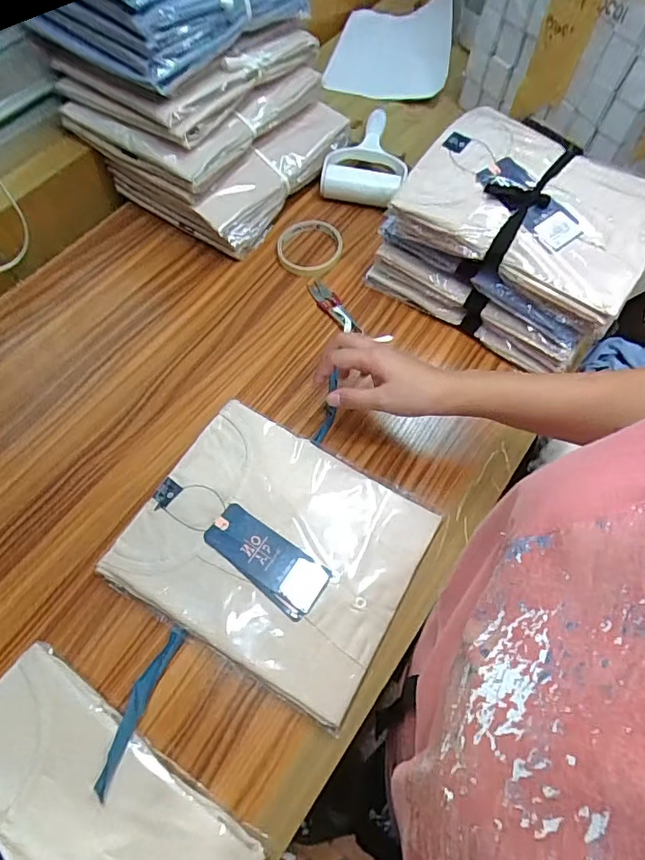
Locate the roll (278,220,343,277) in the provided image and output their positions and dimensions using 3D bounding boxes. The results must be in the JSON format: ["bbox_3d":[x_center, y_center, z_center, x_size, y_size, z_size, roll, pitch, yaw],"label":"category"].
[{"bbox_3d":[-0.015,-0.238,0.647,0.077,0.016,0.092,25,66,10],"label":"roll"}]

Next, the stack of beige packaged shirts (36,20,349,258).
[{"bbox_3d":[-0.138,-0.398,0.638,0.256,0.167,0.259,36,68,14],"label":"stack of beige packaged shirts"}]

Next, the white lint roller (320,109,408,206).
[{"bbox_3d":[0.065,-0.389,0.701,0.109,0.039,0.164,9,64,3],"label":"white lint roller"}]

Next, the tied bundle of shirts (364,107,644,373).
[{"bbox_3d":[0.223,-0.221,0.583,0.256,0.146,0.201,33,67,13],"label":"tied bundle of shirts"}]

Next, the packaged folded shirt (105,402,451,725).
[{"bbox_3d":[-0.043,0.108,0.482,0.251,0.027,0.217,29,67,12],"label":"packaged folded shirt"}]

